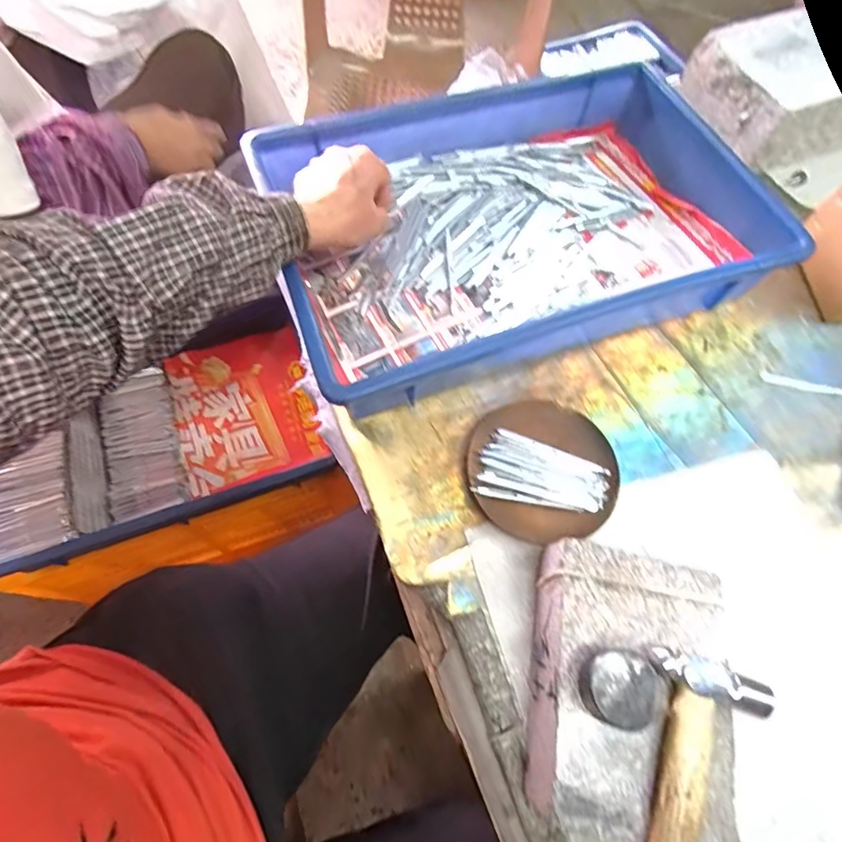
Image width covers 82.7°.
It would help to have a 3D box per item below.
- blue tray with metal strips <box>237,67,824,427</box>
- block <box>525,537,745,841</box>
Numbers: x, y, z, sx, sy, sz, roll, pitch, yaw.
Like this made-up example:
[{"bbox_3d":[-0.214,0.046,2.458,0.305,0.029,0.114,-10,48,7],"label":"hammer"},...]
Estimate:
[{"bbox_3d":[0.086,-0.183,0.447,0.415,0.075,0.274,-18,67,-12],"label":"blue tray with metal strips"},{"bbox_3d":[0.120,0.159,0.294,0.110,0.055,0.148,10,65,1],"label":"block"}]

